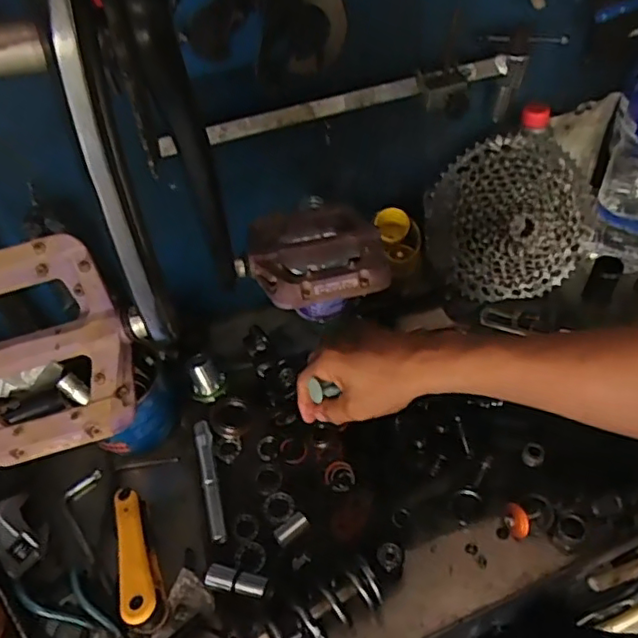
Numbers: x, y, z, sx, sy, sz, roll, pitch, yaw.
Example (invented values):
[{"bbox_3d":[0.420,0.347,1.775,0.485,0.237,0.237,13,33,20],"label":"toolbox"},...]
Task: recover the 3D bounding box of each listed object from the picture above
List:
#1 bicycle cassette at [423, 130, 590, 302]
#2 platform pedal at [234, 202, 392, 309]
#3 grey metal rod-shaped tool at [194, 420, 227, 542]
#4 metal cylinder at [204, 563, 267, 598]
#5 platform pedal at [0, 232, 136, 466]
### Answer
[{"bbox_3d":[0.226,-0.115,0.686,0.195,0.193,0.055,-6,15,-2],"label":"bicycle cassette"},{"bbox_3d":[-0.006,-0.050,0.432,0.103,0.029,0.112,-8,48,0],"label":"platform pedal"},{"bbox_3d":[-0.112,0.162,0.597,0.017,0.016,0.129,-14,48,-5],"label":"grey metal rod-shaped tool"},{"bbox_3d":[-0.074,0.235,0.524,0.058,0.022,0.019,9,50,15],"label":"metal cylinder"},{"bbox_3d":[-0.149,0.015,0.305,0.093,0.014,0.108,-18,88,-2],"label":"platform pedal"}]

